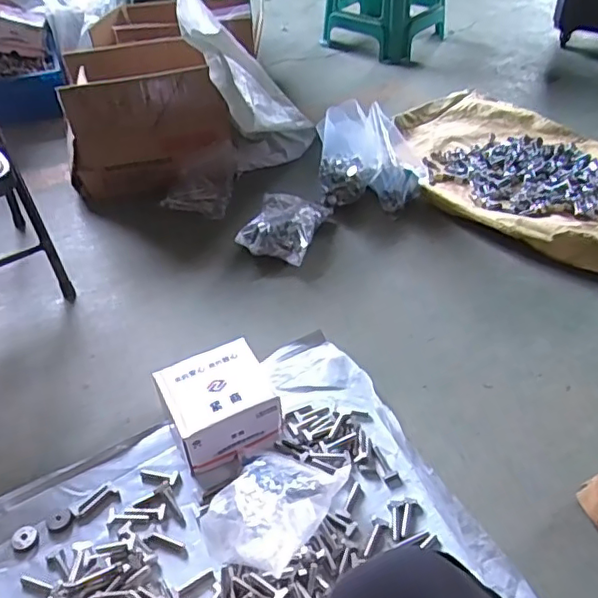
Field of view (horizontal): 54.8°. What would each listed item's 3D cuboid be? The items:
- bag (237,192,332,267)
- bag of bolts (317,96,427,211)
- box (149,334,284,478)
[{"bbox_3d":[-0.030,-0.154,1.190,0.138,0.062,0.193,12,44,16],"label":"bag"},{"bbox_3d":[0.165,-0.310,1.254,0.241,0.184,0.145,-4,42,-1],"label":"bag of bolts"},{"bbox_3d":[-0.114,0.157,0.836,0.145,0.099,0.144,-19,44,-18],"label":"box"}]

